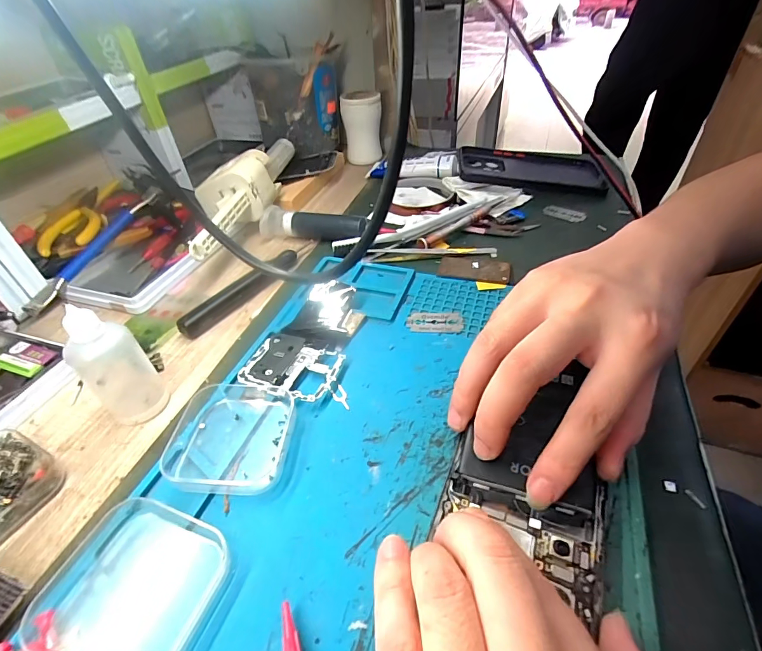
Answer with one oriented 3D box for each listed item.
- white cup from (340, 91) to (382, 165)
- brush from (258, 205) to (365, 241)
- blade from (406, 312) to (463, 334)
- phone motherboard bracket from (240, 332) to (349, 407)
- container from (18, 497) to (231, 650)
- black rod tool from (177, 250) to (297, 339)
[{"bbox_3d":[-0.025,-0.269,0.550,0.051,0.089,0.044,-2,41,3],"label":"white cup"},{"bbox_3d":[-0.069,-0.098,0.404,0.109,0.026,0.024,9,43,15],"label":"brush"},{"bbox_3d":[0.040,-0.004,0.301,0.041,0.004,0.023,3,42,8],"label":"blade"},{"bbox_3d":[-0.054,0.030,0.270,0.077,0.007,0.047,12,44,18],"label":"phone motherboard bracket"},{"bbox_3d":[-0.109,0.115,0.178,0.066,0.012,0.066,10,43,16],"label":"container"},{"bbox_3d":[-0.115,-0.030,0.340,0.020,0.014,0.121,23,48,28],"label":"black rod tool"}]

